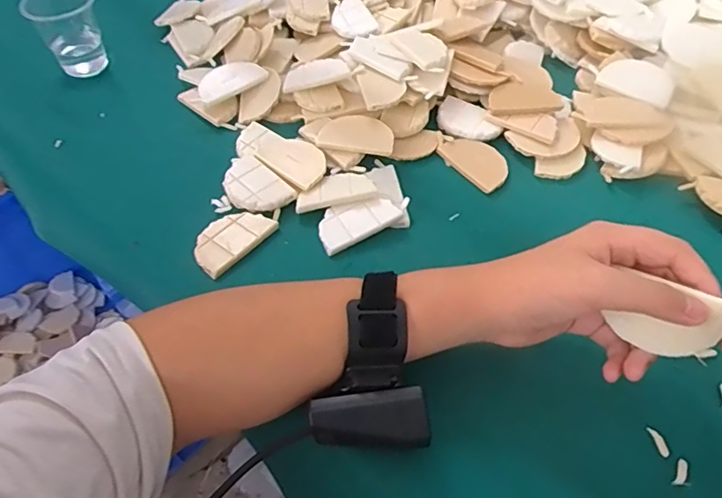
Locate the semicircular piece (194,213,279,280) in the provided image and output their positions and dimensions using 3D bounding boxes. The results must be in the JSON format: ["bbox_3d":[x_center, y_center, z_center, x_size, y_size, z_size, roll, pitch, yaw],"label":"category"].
[{"bbox_3d":[-0.105,-0.010,0.418,0.041,0.007,0.068,31,59,21],"label":"semicircular piece"}]

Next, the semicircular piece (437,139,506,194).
[{"bbox_3d":[0.107,-0.080,0.479,0.046,0.007,0.064,-30,59,-22],"label":"semicircular piece"}]

